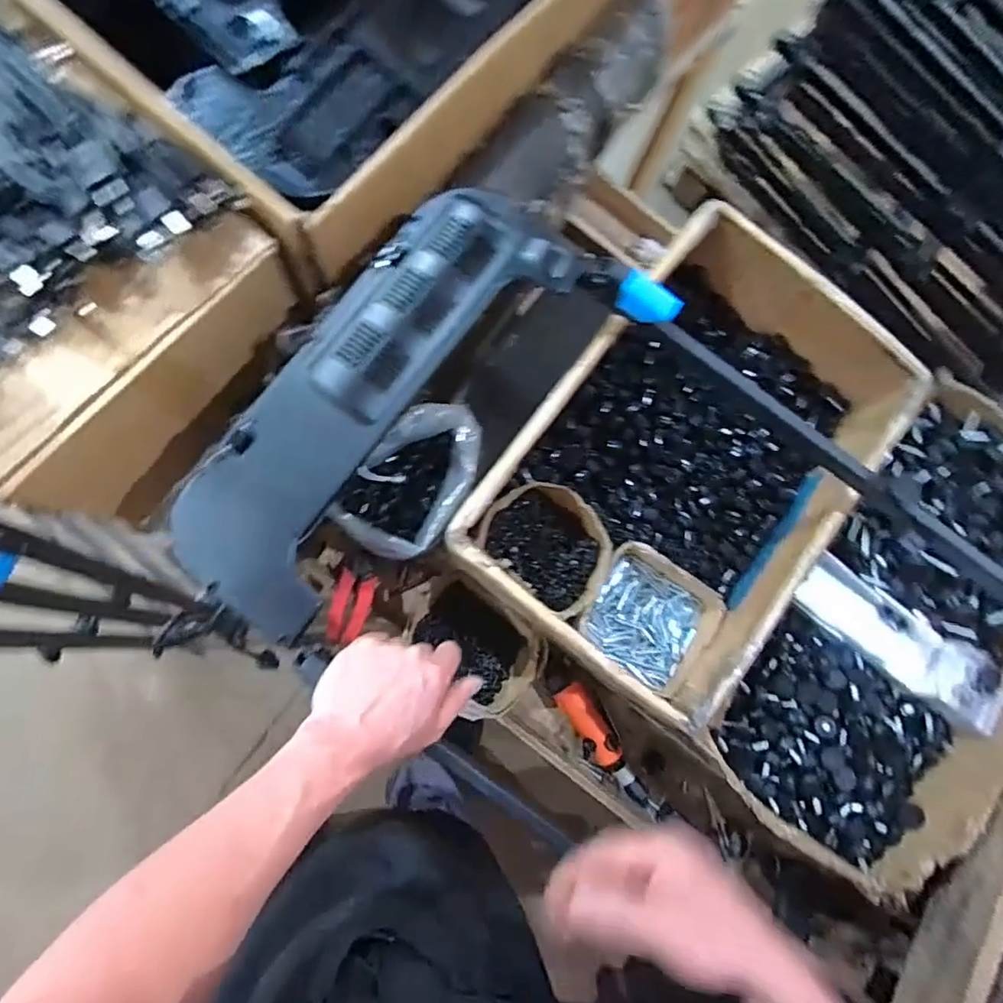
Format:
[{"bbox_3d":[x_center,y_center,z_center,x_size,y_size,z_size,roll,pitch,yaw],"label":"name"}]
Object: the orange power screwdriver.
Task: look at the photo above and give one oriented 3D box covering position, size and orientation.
[{"bbox_3d":[0.141,0.339,0.772,0.048,0.048,0.212,-33,86,-9],"label":"orange power screwdriver"}]

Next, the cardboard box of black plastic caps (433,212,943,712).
[{"bbox_3d":[0.241,-0.058,0.713,0.362,0.178,0.577,38,81,1],"label":"cardboard box of black plastic caps"}]

